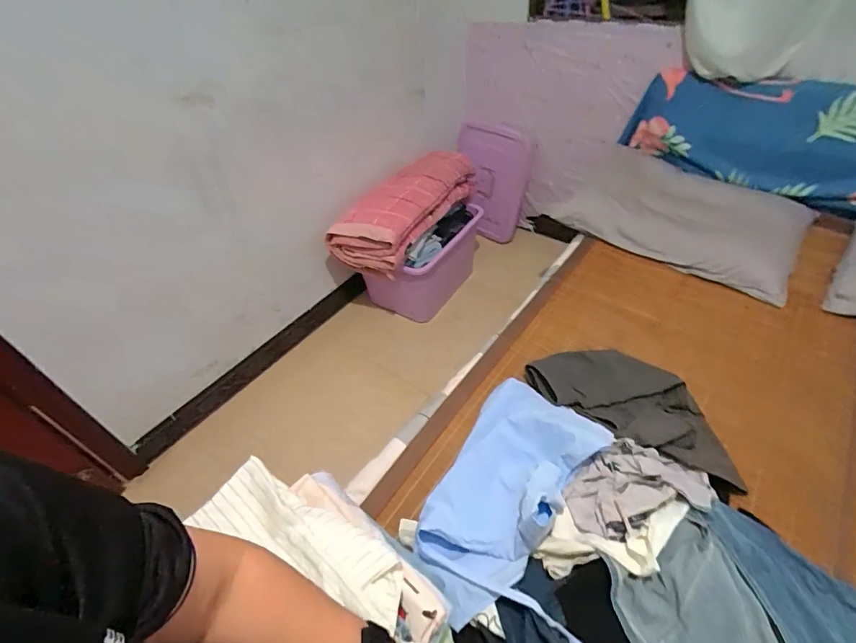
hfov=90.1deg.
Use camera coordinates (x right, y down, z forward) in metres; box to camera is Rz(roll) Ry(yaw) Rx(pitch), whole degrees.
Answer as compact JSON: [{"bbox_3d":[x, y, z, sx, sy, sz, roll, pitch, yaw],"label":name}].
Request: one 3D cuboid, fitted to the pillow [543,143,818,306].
[{"bbox_3d":[0.781,-0.369,1.406,0.760,0.126,0.446,28,54,29],"label":"pillow"}]

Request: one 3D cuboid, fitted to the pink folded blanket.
[{"bbox_3d":[-0.070,-0.453,1.658,0.292,0.210,0.661,19,50,23],"label":"pink folded blanket"}]

